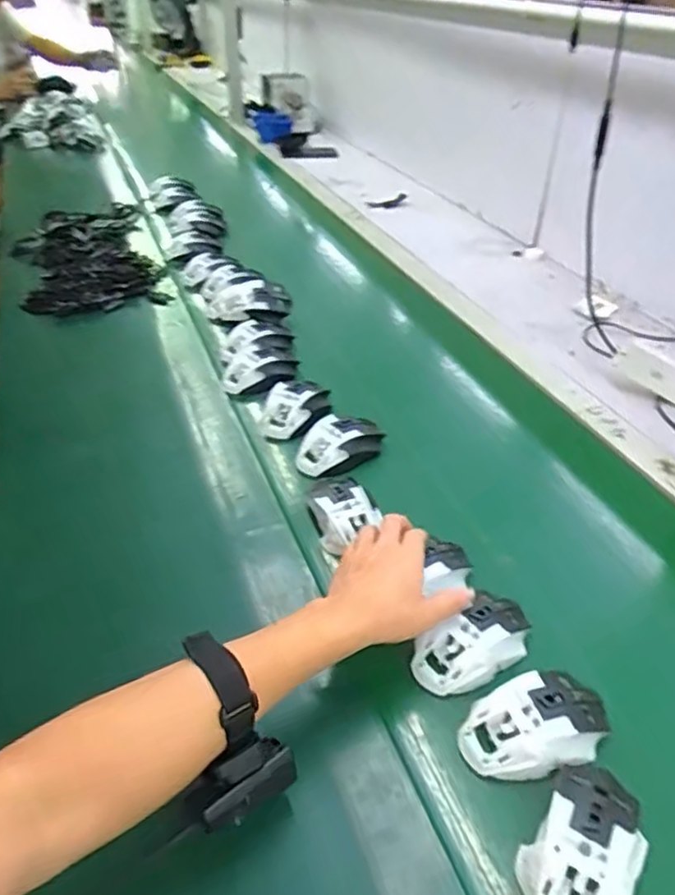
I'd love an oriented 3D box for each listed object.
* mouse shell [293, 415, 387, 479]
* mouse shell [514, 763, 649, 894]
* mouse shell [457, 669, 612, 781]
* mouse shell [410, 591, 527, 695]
[{"bbox_3d":[0.001,-0.003,0.761,0.065,0.032,0.105,31,49,34],"label":"mouse shell"},{"bbox_3d":[0.161,0.262,0.419,0.064,0.034,0.113,25,46,29],"label":"mouse shell"},{"bbox_3d":[0.149,0.209,0.484,0.110,0.035,0.064,-16,41,-17],"label":"mouse shell"},{"bbox_3d":[0.117,0.164,0.541,0.112,0.032,0.052,-22,43,-24],"label":"mouse shell"}]

